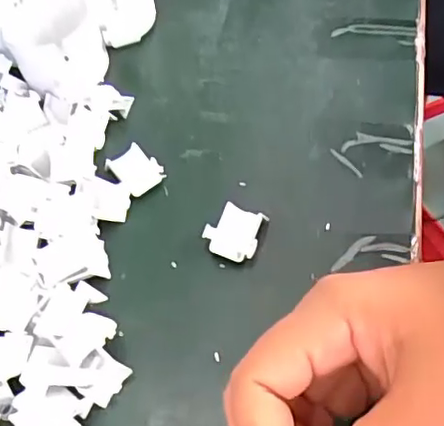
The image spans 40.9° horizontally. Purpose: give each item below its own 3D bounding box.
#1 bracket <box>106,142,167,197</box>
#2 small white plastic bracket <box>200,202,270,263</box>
[{"bbox_3d":[-0.050,-0.026,0.352,0.025,0.012,0.028,-35,59,-19],"label":"bracket"},{"bbox_3d":[0.007,0.011,0.325,0.029,0.014,0.030,17,58,16],"label":"small white plastic bracket"}]

